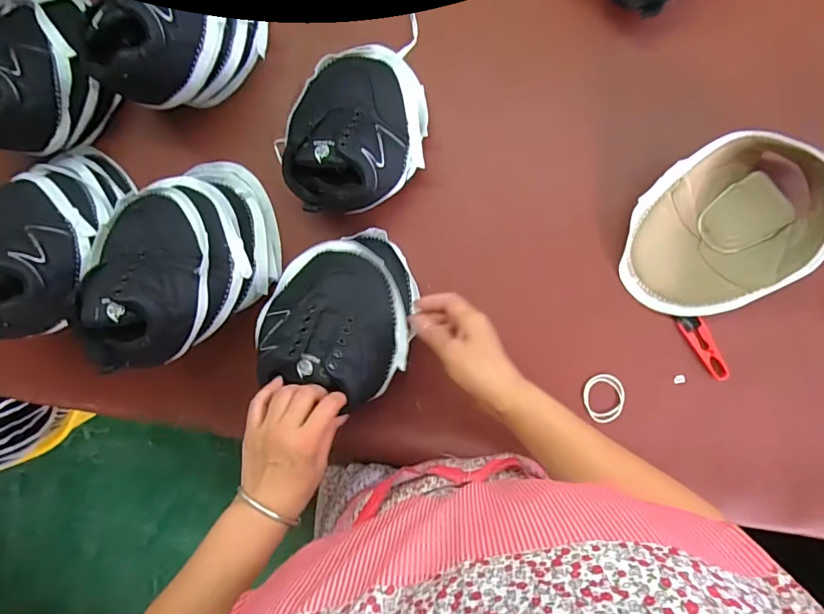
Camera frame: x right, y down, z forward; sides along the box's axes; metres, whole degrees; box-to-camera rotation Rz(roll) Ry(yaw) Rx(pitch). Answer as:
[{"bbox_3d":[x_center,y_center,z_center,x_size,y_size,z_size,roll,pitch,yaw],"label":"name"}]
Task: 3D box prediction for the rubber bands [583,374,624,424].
[{"bbox_3d":[0.243,0.116,0.587,0.049,0.004,0.060,-11,92,7],"label":"rubber bands"}]

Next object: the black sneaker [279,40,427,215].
[{"bbox_3d":[-0.071,-0.215,0.555,0.172,0.103,0.213,0,93,7],"label":"black sneaker"}]

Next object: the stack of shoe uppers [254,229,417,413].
[{"bbox_3d":[-0.080,0.004,0.539,0.165,0.116,0.168,23,96,5],"label":"stack of shoe uppers"}]

